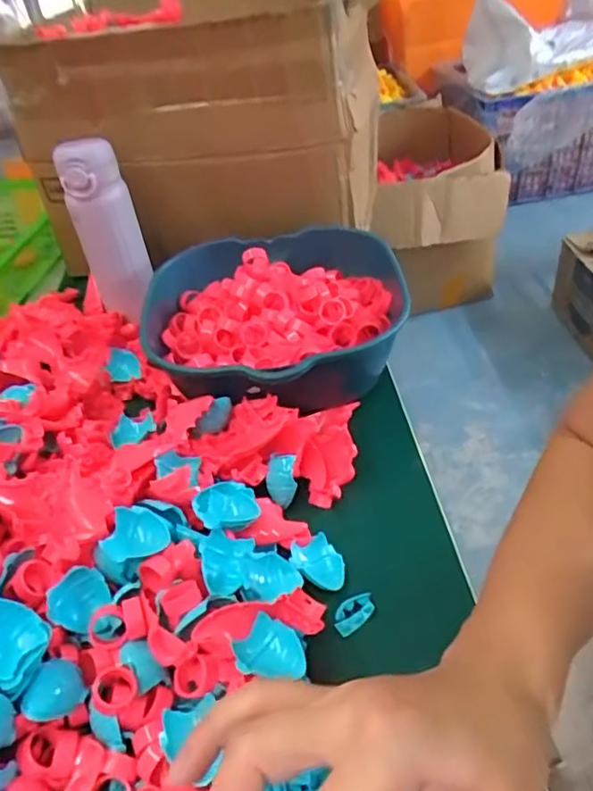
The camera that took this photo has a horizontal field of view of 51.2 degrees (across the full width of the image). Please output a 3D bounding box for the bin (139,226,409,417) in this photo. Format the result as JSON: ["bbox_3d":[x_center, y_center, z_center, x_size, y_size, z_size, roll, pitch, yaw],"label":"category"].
[{"bbox_3d":[-0.019,-0.077,0.627,0.251,0.096,0.258,-13,39,-7],"label":"bin"}]

